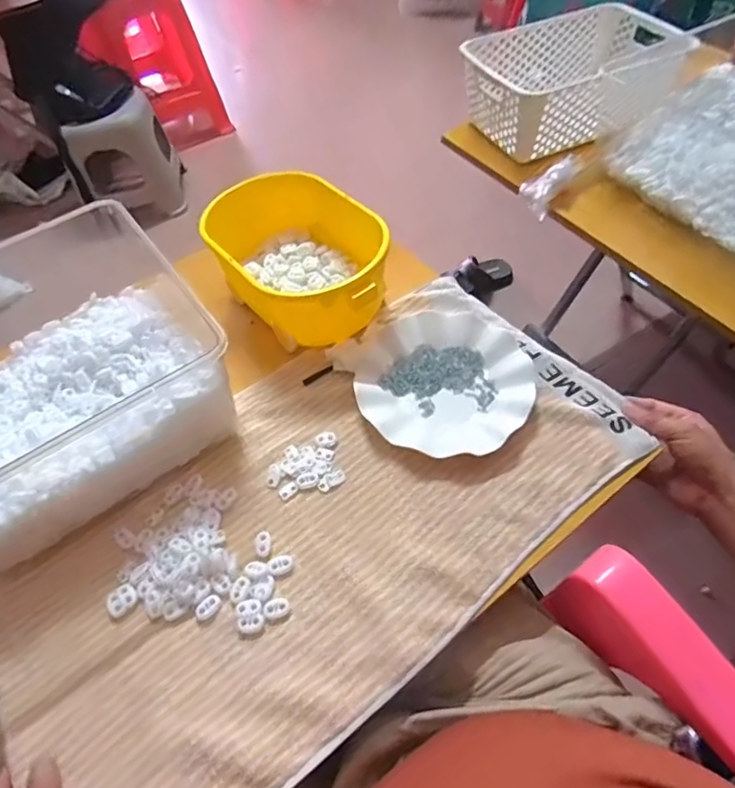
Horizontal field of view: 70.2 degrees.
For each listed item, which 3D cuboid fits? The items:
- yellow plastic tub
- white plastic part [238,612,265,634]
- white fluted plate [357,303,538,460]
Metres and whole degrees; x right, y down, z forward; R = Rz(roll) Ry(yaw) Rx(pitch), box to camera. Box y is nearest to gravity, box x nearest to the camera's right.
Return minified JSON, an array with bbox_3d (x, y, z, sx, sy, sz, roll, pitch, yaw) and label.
[{"bbox_3d":[-0.089,-0.161,0.636,0.165,0.108,0.278,-35,58,-19],"label":"yellow plastic tub"},{"bbox_3d":[-0.097,0.192,0.436,0.022,0.004,0.014,-13,54,-4],"label":"white plastic part"},{"bbox_3d":[0.079,-0.020,0.561,0.184,0.015,0.187,-3,54,4],"label":"white fluted plate"}]

